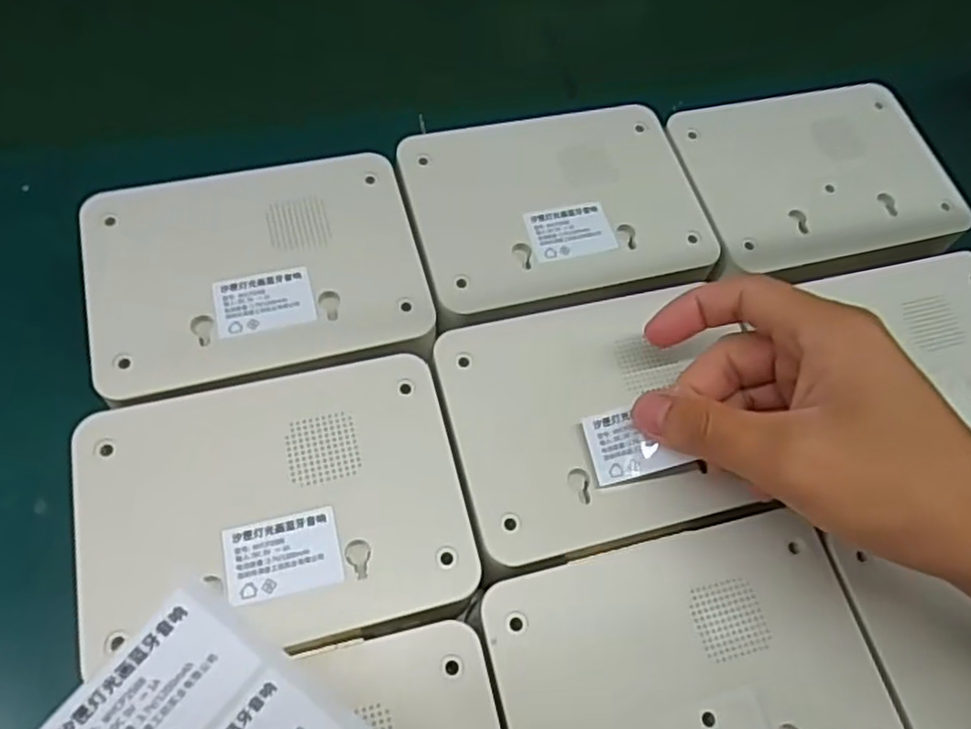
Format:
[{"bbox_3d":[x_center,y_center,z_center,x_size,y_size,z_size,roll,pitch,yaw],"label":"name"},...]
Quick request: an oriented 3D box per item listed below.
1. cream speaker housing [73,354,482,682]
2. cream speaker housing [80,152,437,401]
[{"bbox_3d":[-0.079,0.053,0.267,0.137,0.023,0.102,-13,63,-8],"label":"cream speaker housing"},{"bbox_3d":[-0.100,-0.044,0.307,0.136,0.019,0.103,-12,67,-12],"label":"cream speaker housing"}]

